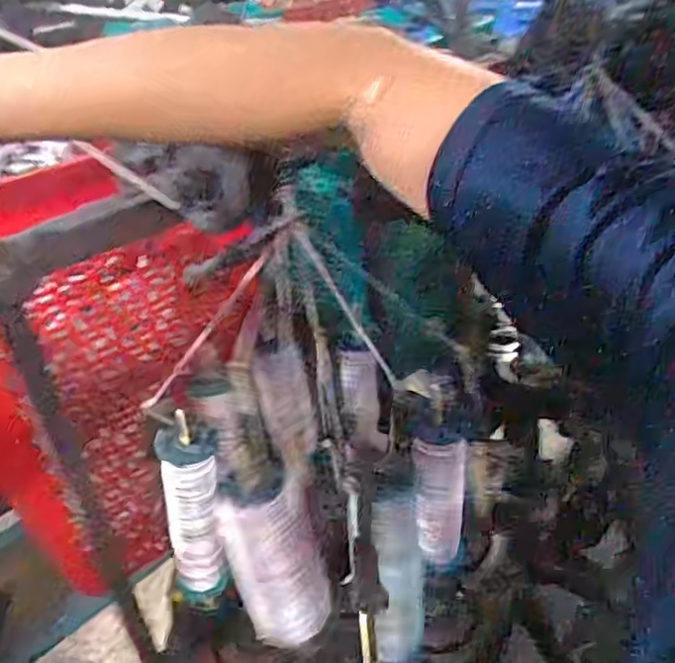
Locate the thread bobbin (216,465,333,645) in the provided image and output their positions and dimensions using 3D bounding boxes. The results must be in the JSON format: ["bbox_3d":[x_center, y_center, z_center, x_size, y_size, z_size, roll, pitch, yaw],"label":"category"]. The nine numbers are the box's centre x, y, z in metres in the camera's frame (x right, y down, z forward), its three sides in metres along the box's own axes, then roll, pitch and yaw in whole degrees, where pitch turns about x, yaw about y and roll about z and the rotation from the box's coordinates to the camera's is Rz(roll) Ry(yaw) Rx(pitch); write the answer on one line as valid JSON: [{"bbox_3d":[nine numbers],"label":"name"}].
[{"bbox_3d":[-0.047,0.163,0.490,0.063,0.144,0.053,-14,32,-12],"label":"thread bobbin"}]

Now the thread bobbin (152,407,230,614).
[{"bbox_3d":[-0.115,0.149,0.552,0.049,0.183,0.032,-7,31,0],"label":"thread bobbin"}]

